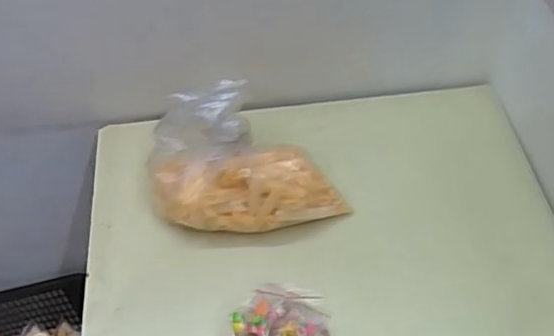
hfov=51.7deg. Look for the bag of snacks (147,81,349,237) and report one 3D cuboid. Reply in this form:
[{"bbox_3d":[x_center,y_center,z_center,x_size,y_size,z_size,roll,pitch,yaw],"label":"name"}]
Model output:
[{"bbox_3d":[-0.043,-0.012,0.725,0.238,0.162,0.159,-8,54,-4],"label":"bag of snacks"}]

